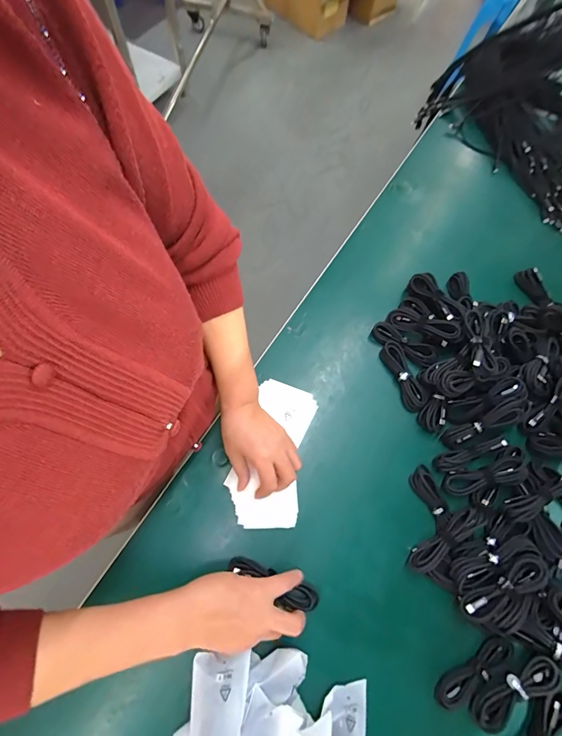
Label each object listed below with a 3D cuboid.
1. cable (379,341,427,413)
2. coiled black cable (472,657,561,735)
[{"bbox_3d":[0.191,0.012,0.560,0.037,0.023,0.112,-20,70,-11],"label":"cable"},{"bbox_3d":[0.268,0.374,0.414,0.110,0.018,0.035,-31,71,-2],"label":"coiled black cable"}]

